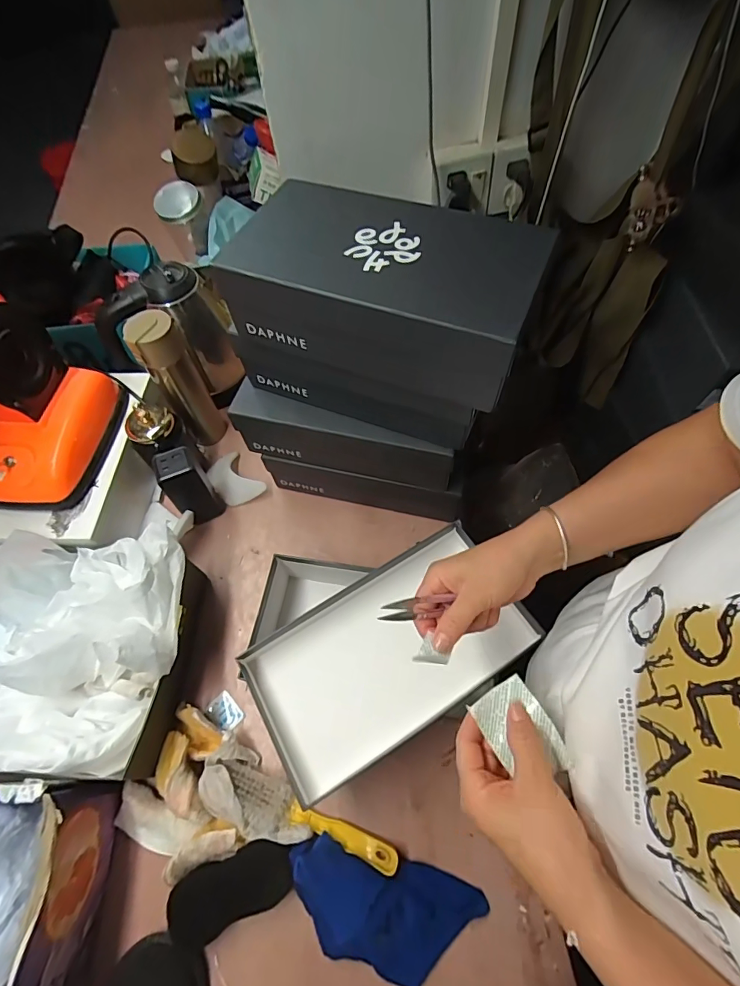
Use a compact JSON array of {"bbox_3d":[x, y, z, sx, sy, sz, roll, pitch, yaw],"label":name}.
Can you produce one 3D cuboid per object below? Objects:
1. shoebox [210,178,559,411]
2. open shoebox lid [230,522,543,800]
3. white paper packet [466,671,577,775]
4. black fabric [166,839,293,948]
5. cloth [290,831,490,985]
[{"bbox_3d":[0.015,-0.212,0.461,0.288,0.096,0.160,20,64,13],"label":"shoebox"},{"bbox_3d":[0.023,0.176,0.513,0.309,0.046,0.175,-29,64,-13],"label":"open shoebox lid"},{"bbox_3d":[0.118,0.186,0.351,0.047,0.015,0.072,-29,64,-13],"label":"white paper packet"},{"bbox_3d":[-0.148,0.423,0.481,0.129,0.012,0.061,-23,62,-10],"label":"black fabric"},{"bbox_3d":[0.012,0.439,0.468,0.200,0.025,0.095,12,62,9],"label":"cloth"}]

